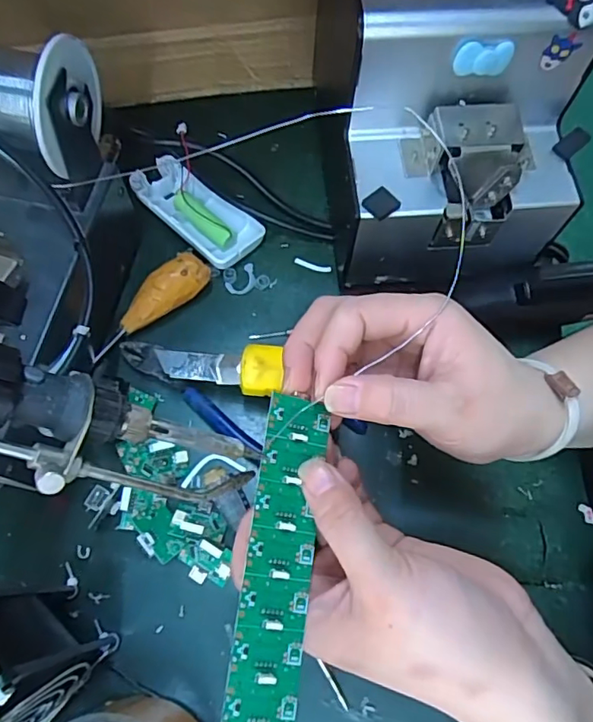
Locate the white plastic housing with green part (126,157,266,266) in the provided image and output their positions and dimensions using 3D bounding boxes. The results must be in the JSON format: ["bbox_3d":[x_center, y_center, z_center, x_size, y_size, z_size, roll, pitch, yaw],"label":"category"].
[{"bbox_3d":[-0.069,-0.102,0.369,0.095,0.019,0.044,40,74,12],"label":"white plastic housing with green part"}]

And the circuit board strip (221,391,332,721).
[{"bbox_3d":[-0.007,0.092,0.230,0.030,0.004,0.154,15,70,-17],"label":"circuit board strip"}]

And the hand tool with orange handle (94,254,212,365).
[{"bbox_3d":[-0.091,-0.034,0.338,0.084,0.024,0.021,-40,76,-15],"label":"hand tool with orange handle"}]

